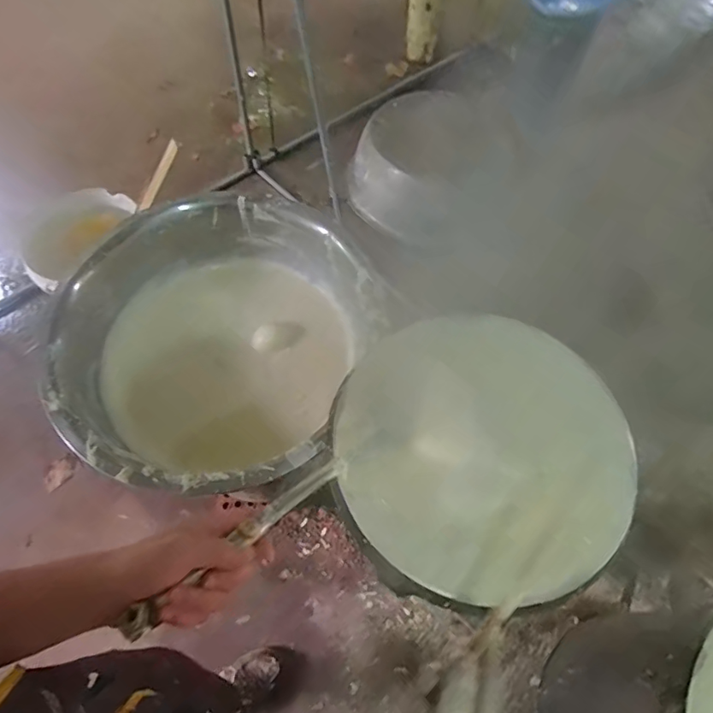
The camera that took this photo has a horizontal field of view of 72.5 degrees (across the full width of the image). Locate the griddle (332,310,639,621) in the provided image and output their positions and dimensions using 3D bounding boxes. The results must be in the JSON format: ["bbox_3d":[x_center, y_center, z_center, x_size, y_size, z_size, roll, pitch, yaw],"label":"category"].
[{"bbox_3d":[0.165,0.118,0.634,0.370,0.052,0.361,1,61,-1],"label":"griddle"}]

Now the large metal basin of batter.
[{"bbox_3d":[-0.241,-0.040,0.934,0.490,0.237,0.600,28,64,13],"label":"large metal basin of batter"}]

